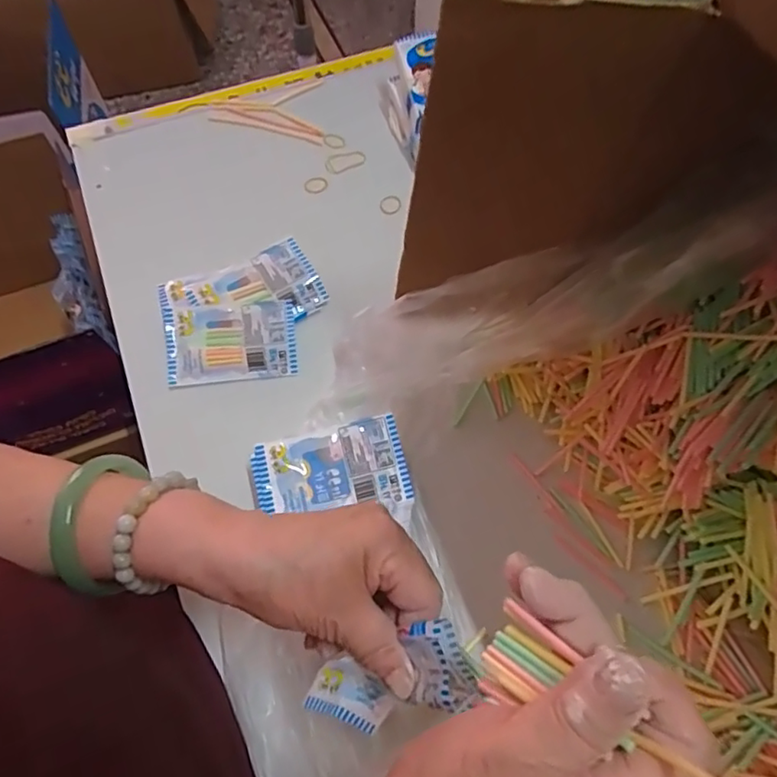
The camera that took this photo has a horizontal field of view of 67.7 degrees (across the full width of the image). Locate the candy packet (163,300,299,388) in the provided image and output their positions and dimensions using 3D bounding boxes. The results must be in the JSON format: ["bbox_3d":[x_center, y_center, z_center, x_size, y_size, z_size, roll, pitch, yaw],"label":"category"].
[{"bbox_3d":[-0.131,-0.038,0.479,0.104,0.008,0.066,-7,81,-4],"label":"candy packet"}]

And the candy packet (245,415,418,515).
[{"bbox_3d":[-0.042,0.062,0.418,0.108,0.006,0.065,-14,73,-3],"label":"candy packet"}]

